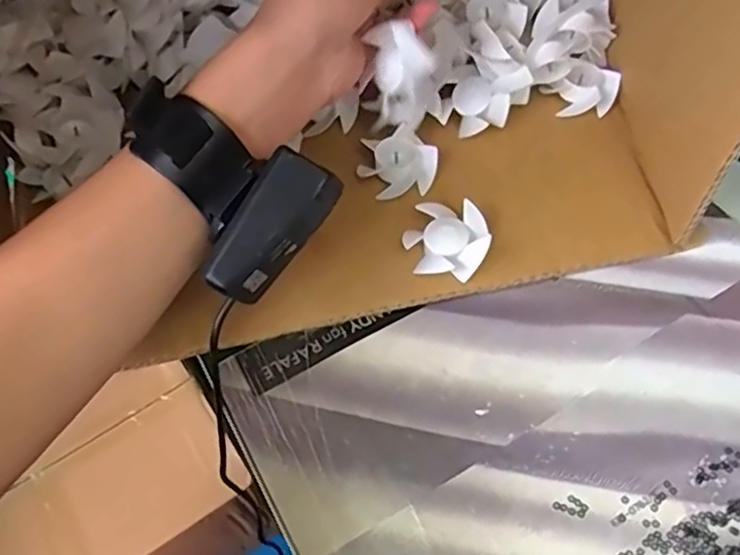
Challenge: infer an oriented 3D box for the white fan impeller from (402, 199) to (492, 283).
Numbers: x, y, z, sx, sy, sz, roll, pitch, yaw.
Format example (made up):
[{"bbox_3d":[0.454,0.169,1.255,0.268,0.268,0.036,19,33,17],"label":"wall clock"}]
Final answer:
[{"bbox_3d":[0.042,-0.019,0.355,0.044,0.019,0.040,-1,60,2],"label":"white fan impeller"}]

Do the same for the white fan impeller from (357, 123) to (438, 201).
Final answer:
[{"bbox_3d":[0.017,-0.066,0.380,0.046,0.010,0.039,-5,83,4],"label":"white fan impeller"}]

